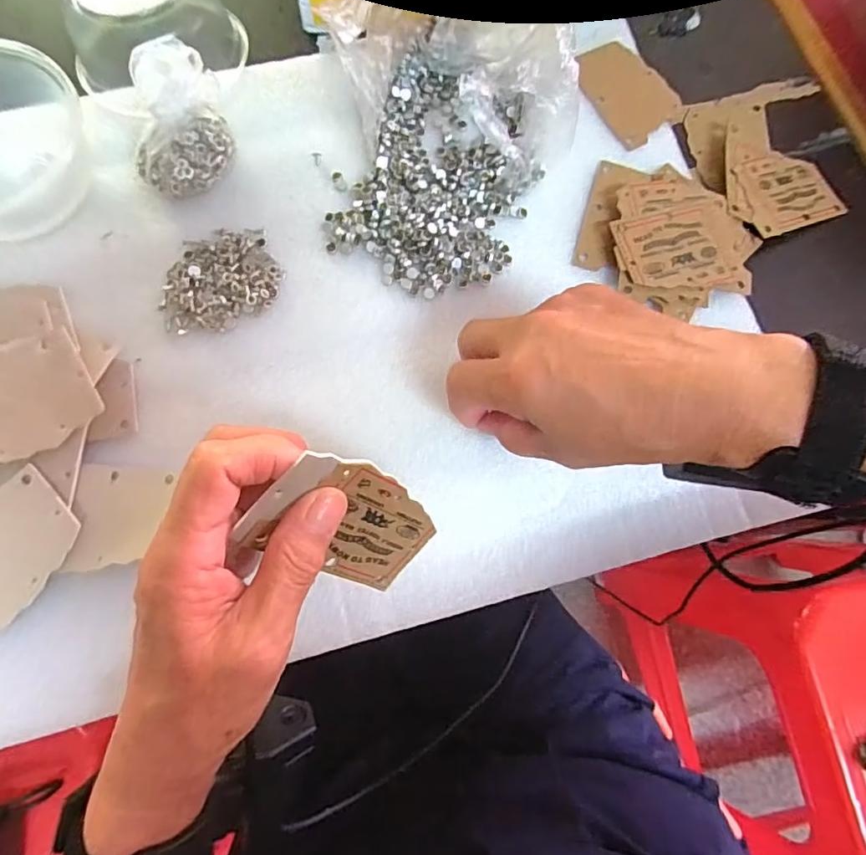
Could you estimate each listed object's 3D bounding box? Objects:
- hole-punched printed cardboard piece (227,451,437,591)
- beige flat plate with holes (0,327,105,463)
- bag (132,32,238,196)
[{"bbox_3d":[-0.036,0.043,0.232,0.062,0.084,0.004,-57,38,18],"label":"hole-punched printed cardboard piece"},{"bbox_3d":[-0.223,-0.009,0.271,0.096,0.006,0.057,-26,85,-10],"label":"beige flat plate with holes"},{"bbox_3d":[-0.150,-0.177,0.317,0.054,0.052,0.063,-11,77,-5],"label":"bag"}]

